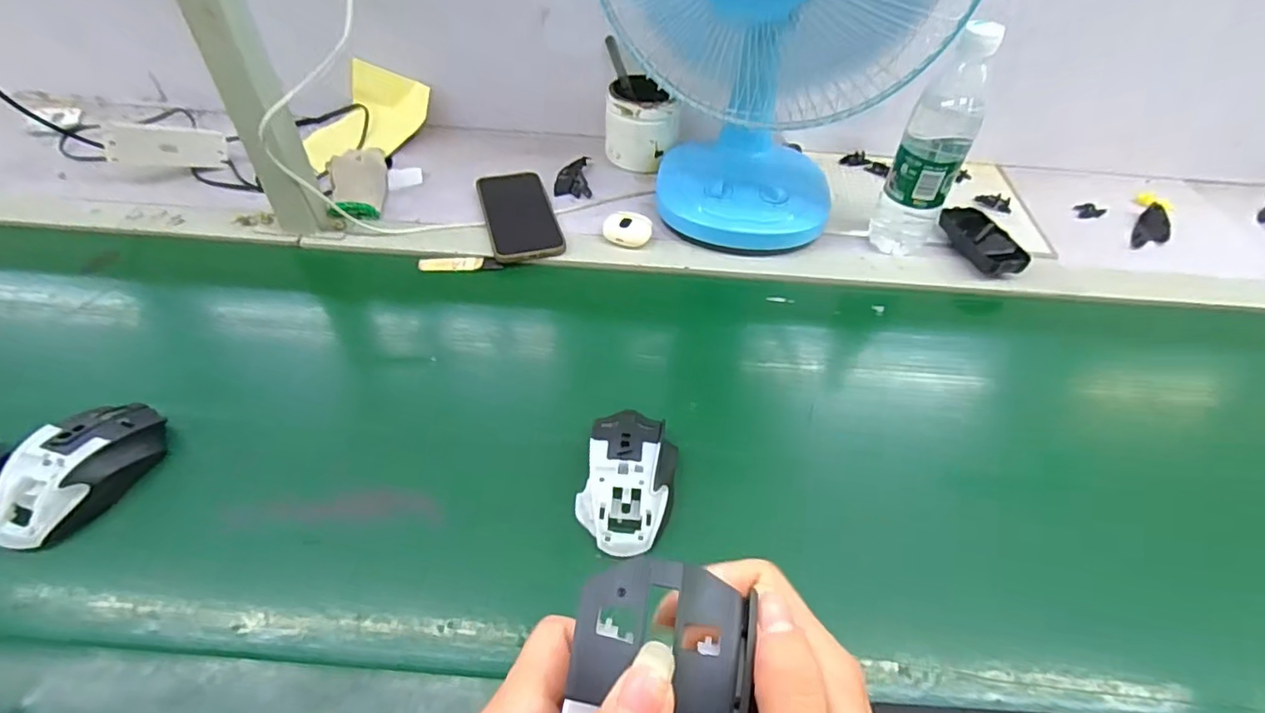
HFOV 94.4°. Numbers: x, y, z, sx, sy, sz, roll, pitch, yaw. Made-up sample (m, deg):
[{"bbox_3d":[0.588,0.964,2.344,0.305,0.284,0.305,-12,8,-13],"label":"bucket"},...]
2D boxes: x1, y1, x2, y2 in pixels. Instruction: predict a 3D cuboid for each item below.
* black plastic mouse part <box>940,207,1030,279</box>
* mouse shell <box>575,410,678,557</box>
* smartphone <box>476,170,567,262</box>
[{"bbox_3d":[0.384,-0.125,0.650,0.057,0.028,0.103,-6,47,-7],"label":"black plastic mouse part"},{"bbox_3d":[-0.002,0.085,0.428,0.065,0.031,0.108,8,47,7],"label":"mouse shell"},{"bbox_3d":[-0.128,-0.161,0.662,0.074,0.012,0.162,-12,48,-12],"label":"smartphone"}]

